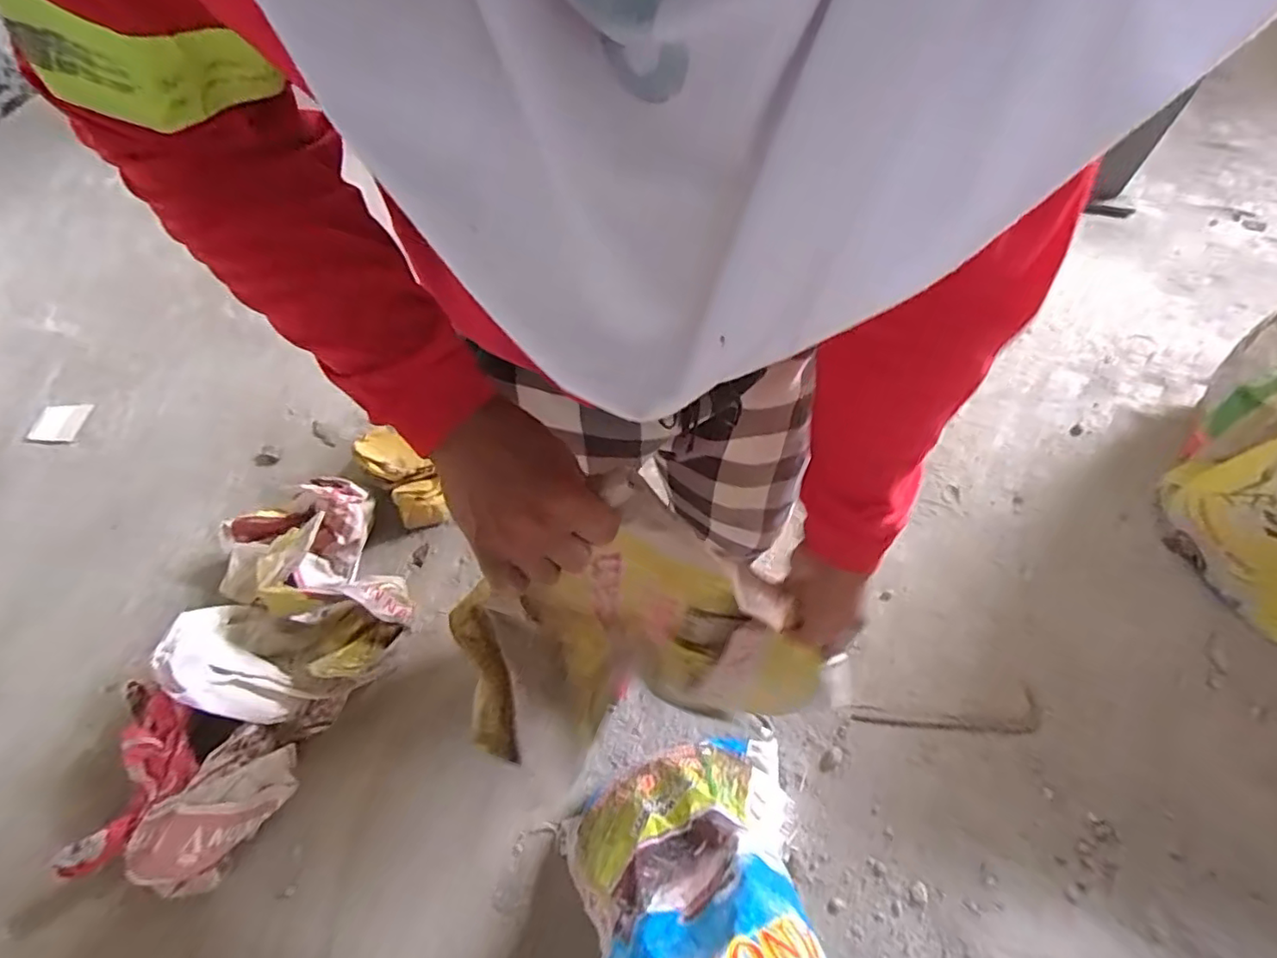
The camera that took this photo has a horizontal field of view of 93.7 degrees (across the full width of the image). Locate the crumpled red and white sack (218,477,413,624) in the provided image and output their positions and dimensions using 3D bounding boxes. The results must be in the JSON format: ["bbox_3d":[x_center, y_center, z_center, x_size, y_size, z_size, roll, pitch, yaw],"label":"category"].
[{"bbox_3d":[-0.607,0.129,1.154,0.428,0.164,0.258,8,62,6],"label":"crumpled red and white sack"}]

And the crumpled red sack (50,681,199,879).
[{"bbox_3d":[-0.807,0.487,0.948,0.151,0.059,0.274,18,80,11],"label":"crumpled red sack"}]

